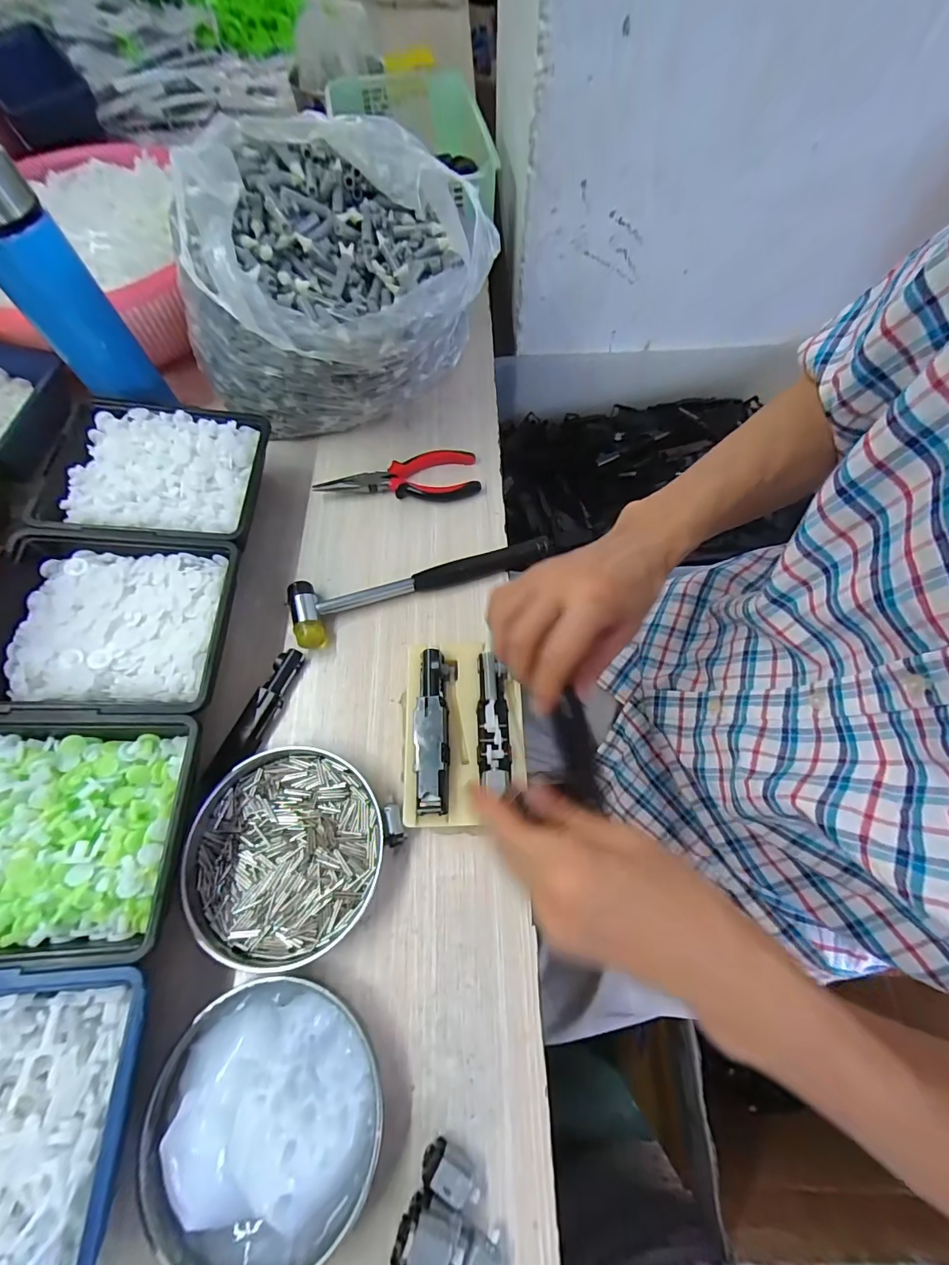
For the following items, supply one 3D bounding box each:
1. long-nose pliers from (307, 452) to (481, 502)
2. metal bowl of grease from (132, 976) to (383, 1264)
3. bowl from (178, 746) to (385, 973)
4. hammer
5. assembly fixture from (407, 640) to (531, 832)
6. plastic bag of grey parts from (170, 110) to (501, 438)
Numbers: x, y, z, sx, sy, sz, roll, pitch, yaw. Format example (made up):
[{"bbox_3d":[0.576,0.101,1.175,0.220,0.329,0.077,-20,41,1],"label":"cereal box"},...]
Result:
[{"bbox_3d":[-0.076,-0.159,0.466,0.157,0.017,0.055,-2,65,0],"label":"long-nose pliers"},{"bbox_3d":[-0.121,0.279,0.261,0.131,0.032,0.129,0,65,1],"label":"metal bowl of grease"},{"bbox_3d":[-0.133,0.153,0.325,0.135,0.022,0.128,0,65,1],"label":"bowl"},{"bbox_3d":[-0.044,-0.045,0.411,0.233,0.022,0.054,-16,66,-7],"label":"hammer"},{"bbox_3d":[-0.007,0.073,0.353,0.089,0.033,0.139,-2,65,0],"label":"assembly fixture"},{"bbox_3d":[-0.129,-0.307,0.434,0.232,0.180,0.225,32,70,14],"label":"plastic bag of grey parts"}]

